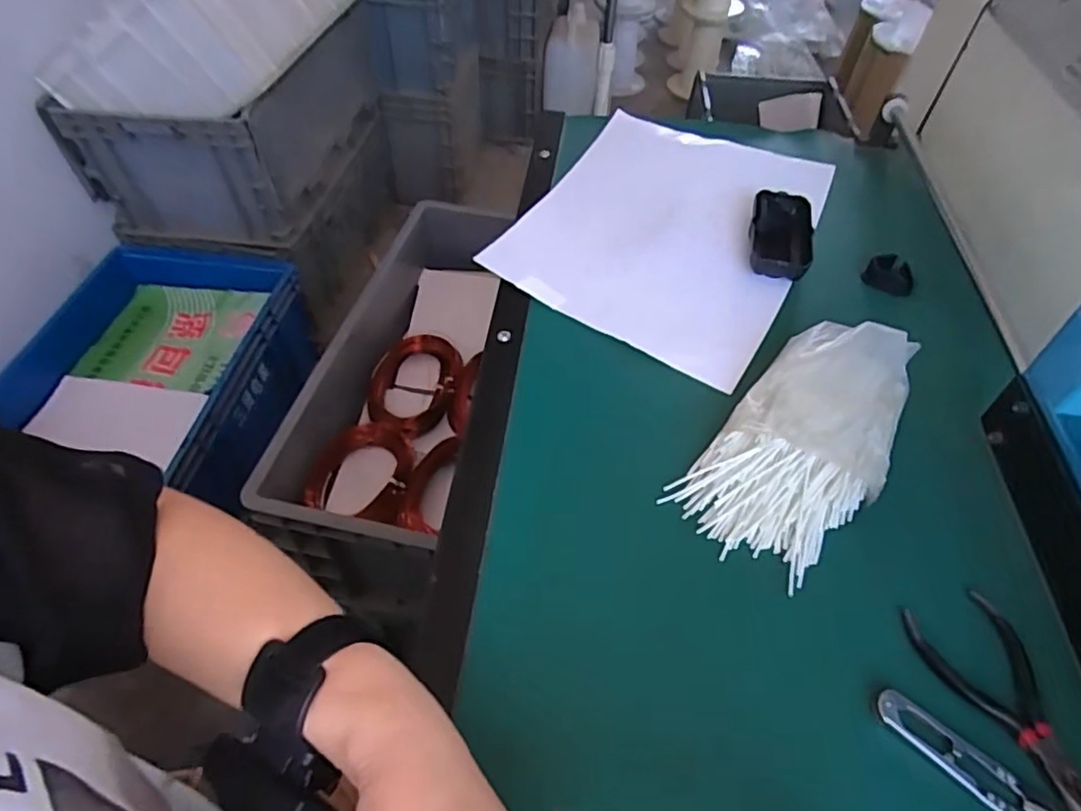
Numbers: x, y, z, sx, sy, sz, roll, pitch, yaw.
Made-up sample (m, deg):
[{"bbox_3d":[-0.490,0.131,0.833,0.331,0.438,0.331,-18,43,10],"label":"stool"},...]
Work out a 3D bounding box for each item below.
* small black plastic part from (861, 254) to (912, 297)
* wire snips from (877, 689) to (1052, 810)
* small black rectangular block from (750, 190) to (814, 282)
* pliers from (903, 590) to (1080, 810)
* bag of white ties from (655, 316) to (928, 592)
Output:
[{"bbox_3d":[0.314,-0.119,0.558,0.041,0.014,0.037,27,55,18],"label":"small black plastic part"},{"bbox_3d":[0.216,0.181,0.311,0.099,0.012,0.021,35,58,24],"label":"wire snips"},{"bbox_3d":[0.220,-0.157,0.574,0.053,0.022,0.112,14,52,9],"label":"small black rectangular block"},{"bbox_3d":[0.252,0.162,0.328,0.059,0.007,0.122,-12,53,-11],"label":"pliers"},{"bbox_3d":[0.188,0.016,0.428,0.102,0.036,0.218,35,58,23],"label":"bag of white ties"}]

